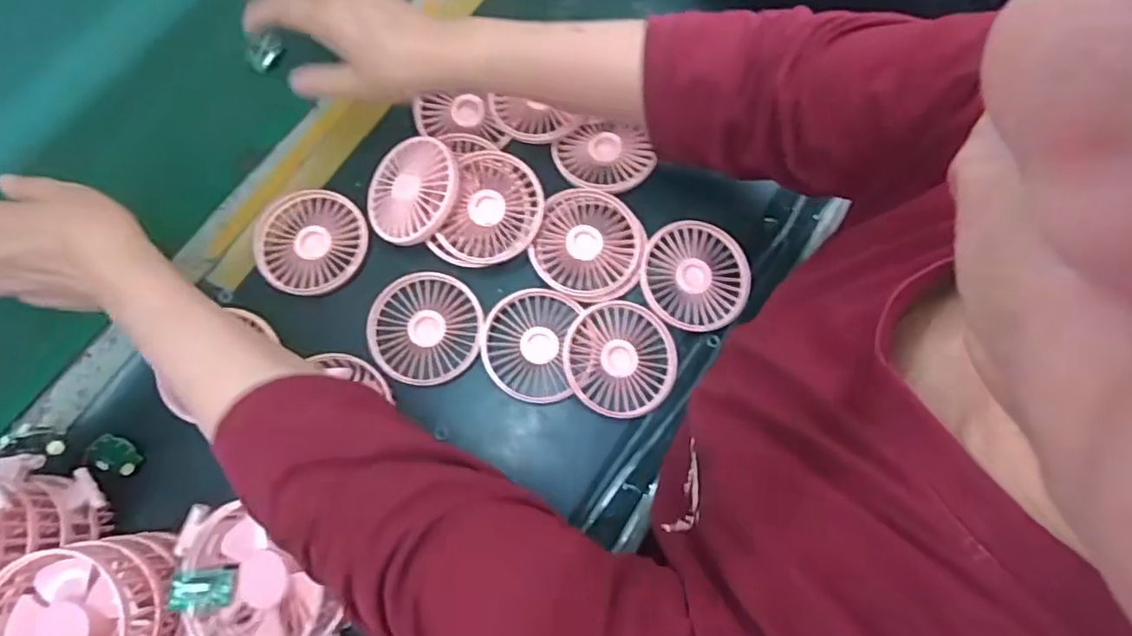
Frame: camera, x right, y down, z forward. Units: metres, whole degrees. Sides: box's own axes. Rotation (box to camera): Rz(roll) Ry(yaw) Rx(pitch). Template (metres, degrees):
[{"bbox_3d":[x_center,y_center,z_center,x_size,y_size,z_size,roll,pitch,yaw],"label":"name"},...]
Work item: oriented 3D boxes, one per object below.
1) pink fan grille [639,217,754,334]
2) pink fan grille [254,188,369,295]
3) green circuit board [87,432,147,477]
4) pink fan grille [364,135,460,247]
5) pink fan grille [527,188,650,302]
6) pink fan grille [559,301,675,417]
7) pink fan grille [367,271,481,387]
[{"bbox_3d":[0.104,-0.034,0.470,0.085,0.012,0.088,11,75,4],"label":"pink fan grille"},{"bbox_3d":[-0.209,-0.063,0.477,0.090,0.006,0.087,0,75,1],"label":"pink fan grille"},{"bbox_3d":[-0.330,0.100,0.427,0.012,0.032,0.023,6,43,41],"label":"green circuit board"},{"bbox_3d":[-0.122,-0.101,0.464,0.081,0.011,0.085,-5,78,25],"label":"pink fan grille"},{"bbox_3d":[0.020,-0.059,0.472,0.086,0.016,0.089,17,76,5],"label":"pink fan grille"},{"bbox_3d":[0.043,0.031,0.453,0.084,0.016,0.087,0,75,1],"label":"pink fan grille"},{"bbox_3d":[-0.111,0.008,0.464,0.088,0.006,0.087,-4,75,0],"label":"pink fan grille"}]

